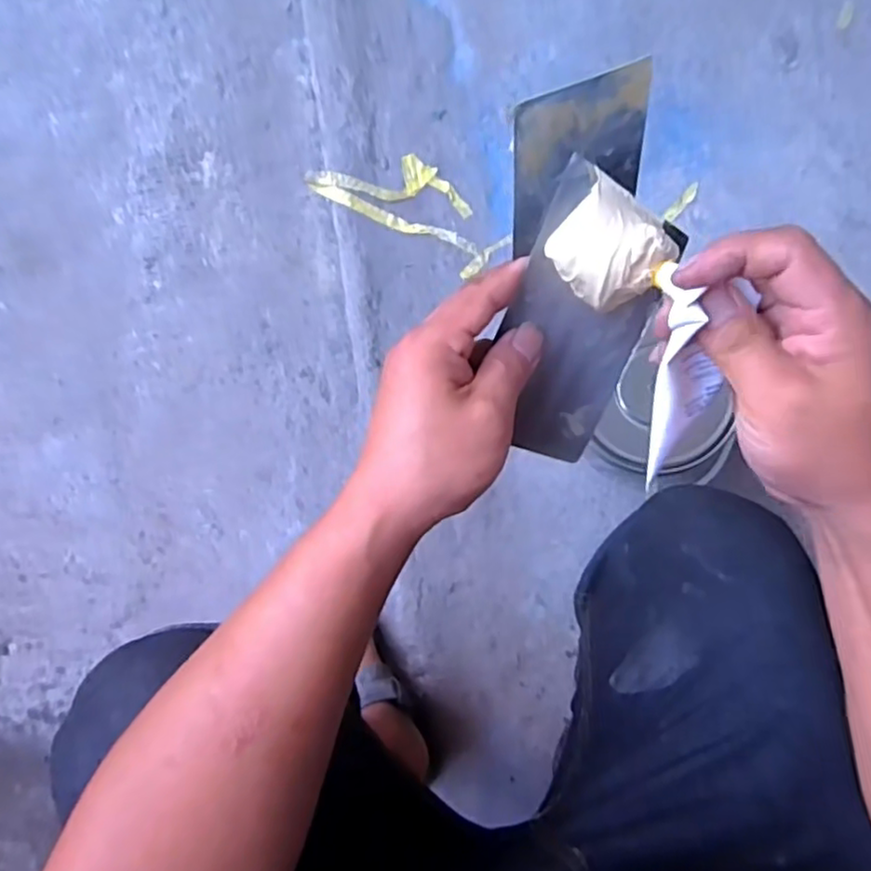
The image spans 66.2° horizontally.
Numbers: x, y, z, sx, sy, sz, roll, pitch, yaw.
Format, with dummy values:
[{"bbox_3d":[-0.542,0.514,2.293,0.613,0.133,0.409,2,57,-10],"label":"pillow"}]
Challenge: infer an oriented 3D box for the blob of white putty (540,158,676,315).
[{"bbox_3d":[0.077,-0.087,0.301,0.059,0.028,0.053,27,88,0],"label":"blob of white putty"}]

